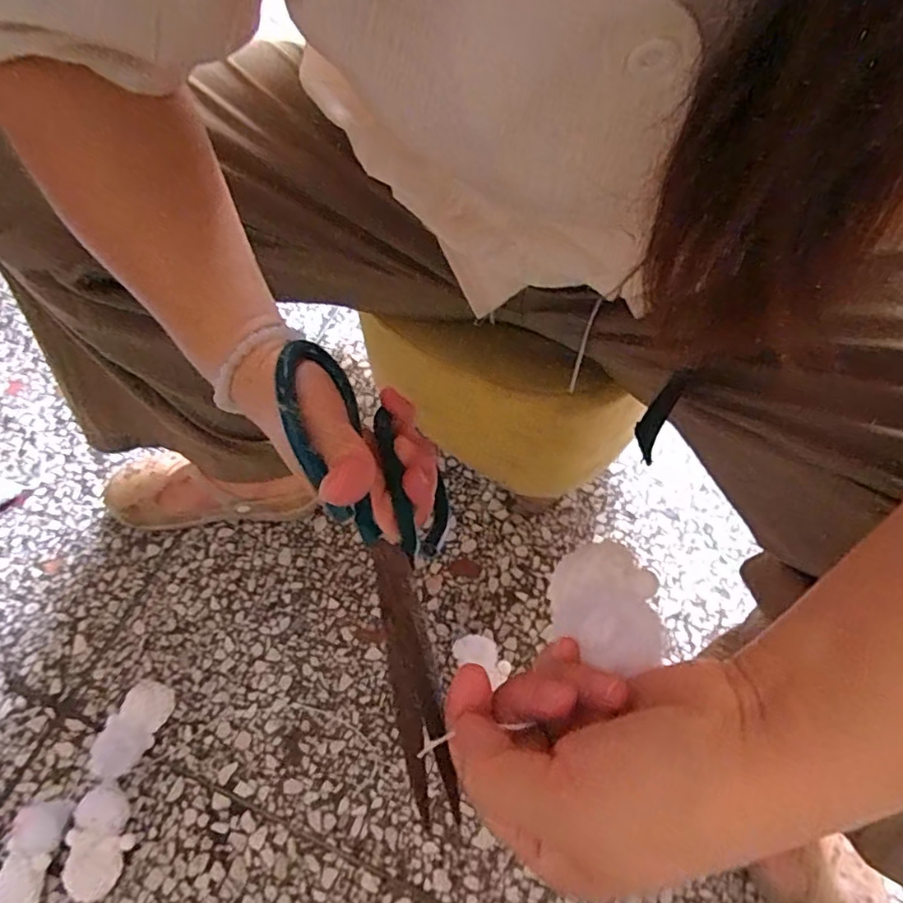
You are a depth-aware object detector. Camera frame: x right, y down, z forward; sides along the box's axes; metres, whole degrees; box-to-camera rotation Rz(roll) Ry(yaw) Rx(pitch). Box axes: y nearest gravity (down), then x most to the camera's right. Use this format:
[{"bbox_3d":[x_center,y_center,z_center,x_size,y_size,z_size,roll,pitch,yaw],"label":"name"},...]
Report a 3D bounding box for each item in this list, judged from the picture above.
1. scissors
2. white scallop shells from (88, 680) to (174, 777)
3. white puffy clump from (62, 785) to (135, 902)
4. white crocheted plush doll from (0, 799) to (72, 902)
[{"bbox_3d":[-0.025,0.042,0.263,0.012,0.090,0.198,-33,64,26],"label":"scissors"},{"bbox_3d":[-0.304,0.261,0.569,0.049,0.033,0.086,16,61,10],"label":"white scallop shells"},{"bbox_3d":[-0.311,0.341,0.525,0.051,0.032,0.080,-14,60,-7],"label":"white puffy clump"},{"bbox_3d":[-0.368,0.354,0.525,0.043,0.027,0.086,5,60,4],"label":"white crocheted plush doll"}]

